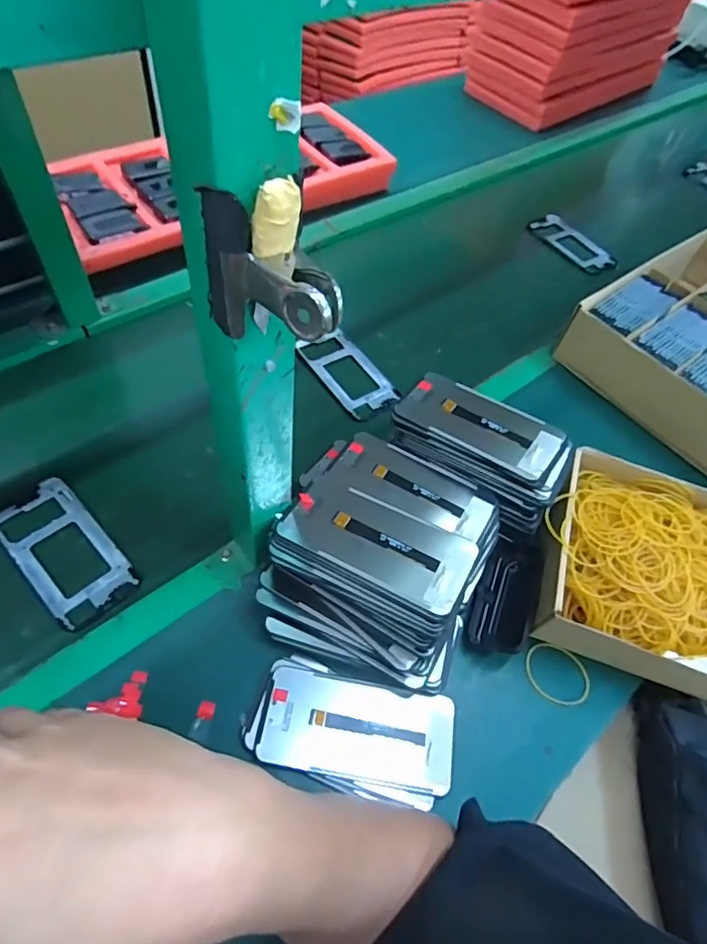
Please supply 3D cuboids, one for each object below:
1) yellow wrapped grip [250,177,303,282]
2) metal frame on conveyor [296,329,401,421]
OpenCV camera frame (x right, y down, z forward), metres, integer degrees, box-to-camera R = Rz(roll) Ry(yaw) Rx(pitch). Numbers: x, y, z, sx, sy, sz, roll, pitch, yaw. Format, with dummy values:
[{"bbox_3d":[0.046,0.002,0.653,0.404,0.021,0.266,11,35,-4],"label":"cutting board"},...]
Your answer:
[{"bbox_3d":[-0.032,-0.101,0.217,0.020,0.034,0.018,1,56,-8],"label":"yellow wrapped grip"},{"bbox_3d":[-0.008,-0.128,0.681,0.077,0.008,0.153,-29,65,-25],"label":"metal frame on conveyor"}]

